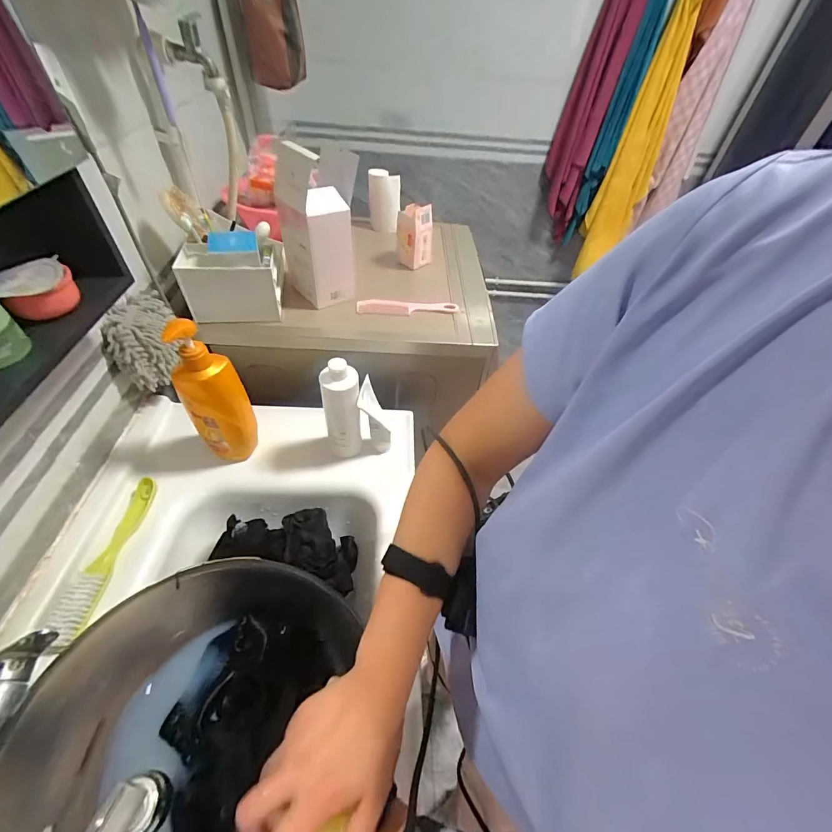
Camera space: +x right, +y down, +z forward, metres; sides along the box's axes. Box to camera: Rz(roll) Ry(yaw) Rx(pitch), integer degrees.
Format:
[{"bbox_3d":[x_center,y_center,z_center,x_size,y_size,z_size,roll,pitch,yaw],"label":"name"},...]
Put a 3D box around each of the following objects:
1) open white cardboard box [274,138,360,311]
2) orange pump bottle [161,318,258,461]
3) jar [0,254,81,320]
[{"bbox_3d":[-0.185,-0.355,0.716,0.107,0.261,0.106,-28,56,-27],"label":"open white cardboard box"},{"bbox_3d":[-0.302,-0.025,0.572,0.084,0.261,0.054,-23,54,-24],"label":"orange pump bottle"},{"bbox_3d":[-0.421,-0.141,0.418,0.071,0.038,0.072,3,48,-3],"label":"jar"}]

